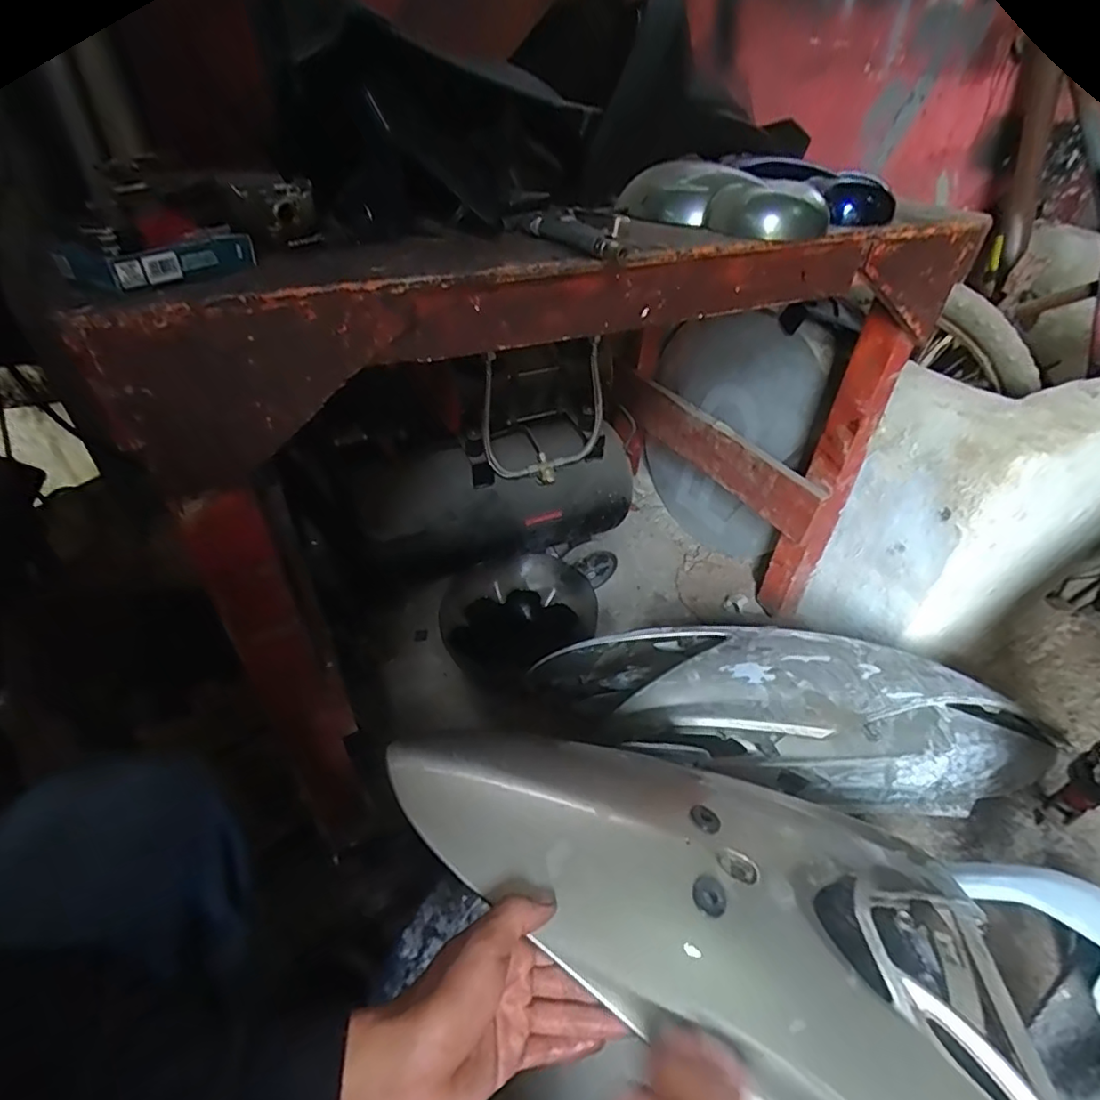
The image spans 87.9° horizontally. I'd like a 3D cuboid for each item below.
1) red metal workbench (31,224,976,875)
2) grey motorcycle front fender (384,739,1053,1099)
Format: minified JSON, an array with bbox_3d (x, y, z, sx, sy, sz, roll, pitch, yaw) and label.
[{"bbox_3d":[-0.005,-0.136,0.742,0.830,0.558,0.473,-23,47,-28],"label":"red metal workbench"},{"bbox_3d":[0.156,0.279,0.409,0.533,0.093,0.282,34,47,9],"label":"grey motorcycle front fender"}]

